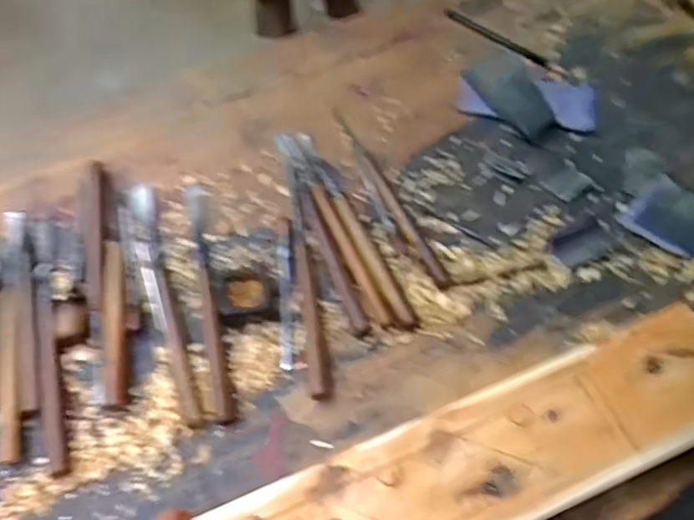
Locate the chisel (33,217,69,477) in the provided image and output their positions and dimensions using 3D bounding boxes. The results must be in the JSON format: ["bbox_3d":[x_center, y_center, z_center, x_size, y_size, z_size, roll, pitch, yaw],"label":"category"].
[{"bbox_3d":[-0.266,0.063,0.519,0.017,0.012,0.255,-16,61,-7],"label":"chisel"}]

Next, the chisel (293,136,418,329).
[{"bbox_3d":[0.006,-0.037,0.567,0.021,0.012,0.238,-23,62,-11],"label":"chisel"}]

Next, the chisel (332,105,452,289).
[{"bbox_3d":[0.038,-0.074,0.593,0.020,0.011,0.252,-23,62,-11],"label":"chisel"}]

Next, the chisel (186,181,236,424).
[{"bbox_3d":[-0.129,0.025,0.536,0.016,0.011,0.249,-13,60,-5],"label":"chisel"}]

